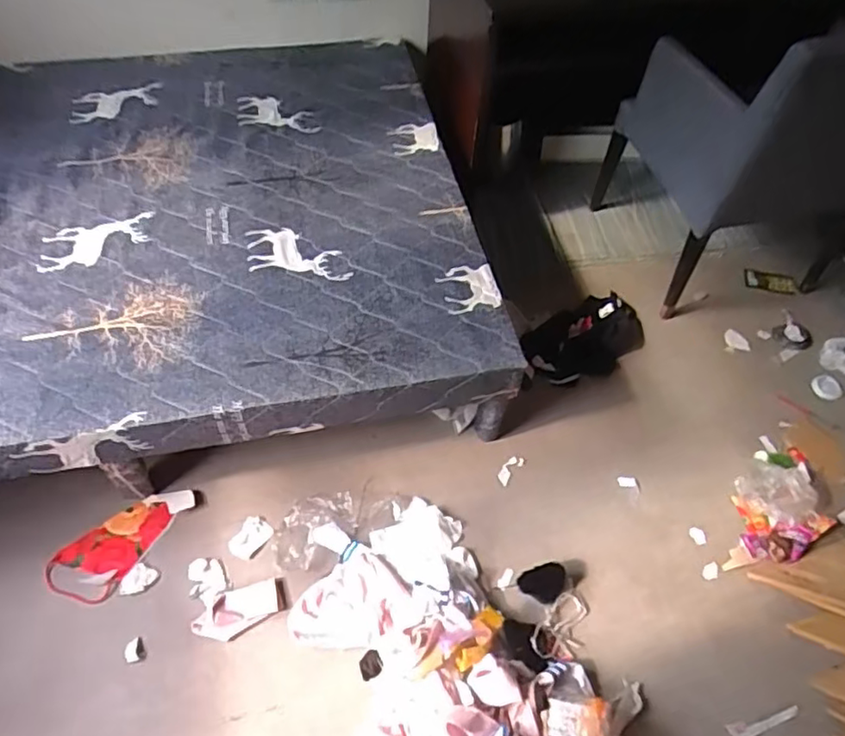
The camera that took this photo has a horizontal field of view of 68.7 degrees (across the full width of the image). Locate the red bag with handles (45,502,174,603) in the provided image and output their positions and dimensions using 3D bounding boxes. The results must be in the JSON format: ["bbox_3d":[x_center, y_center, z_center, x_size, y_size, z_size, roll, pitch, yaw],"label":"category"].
[{"bbox_3d":[-0.746,0.445,1.500,0.293,0.016,0.170,-36,64,-26],"label":"red bag with handles"}]

